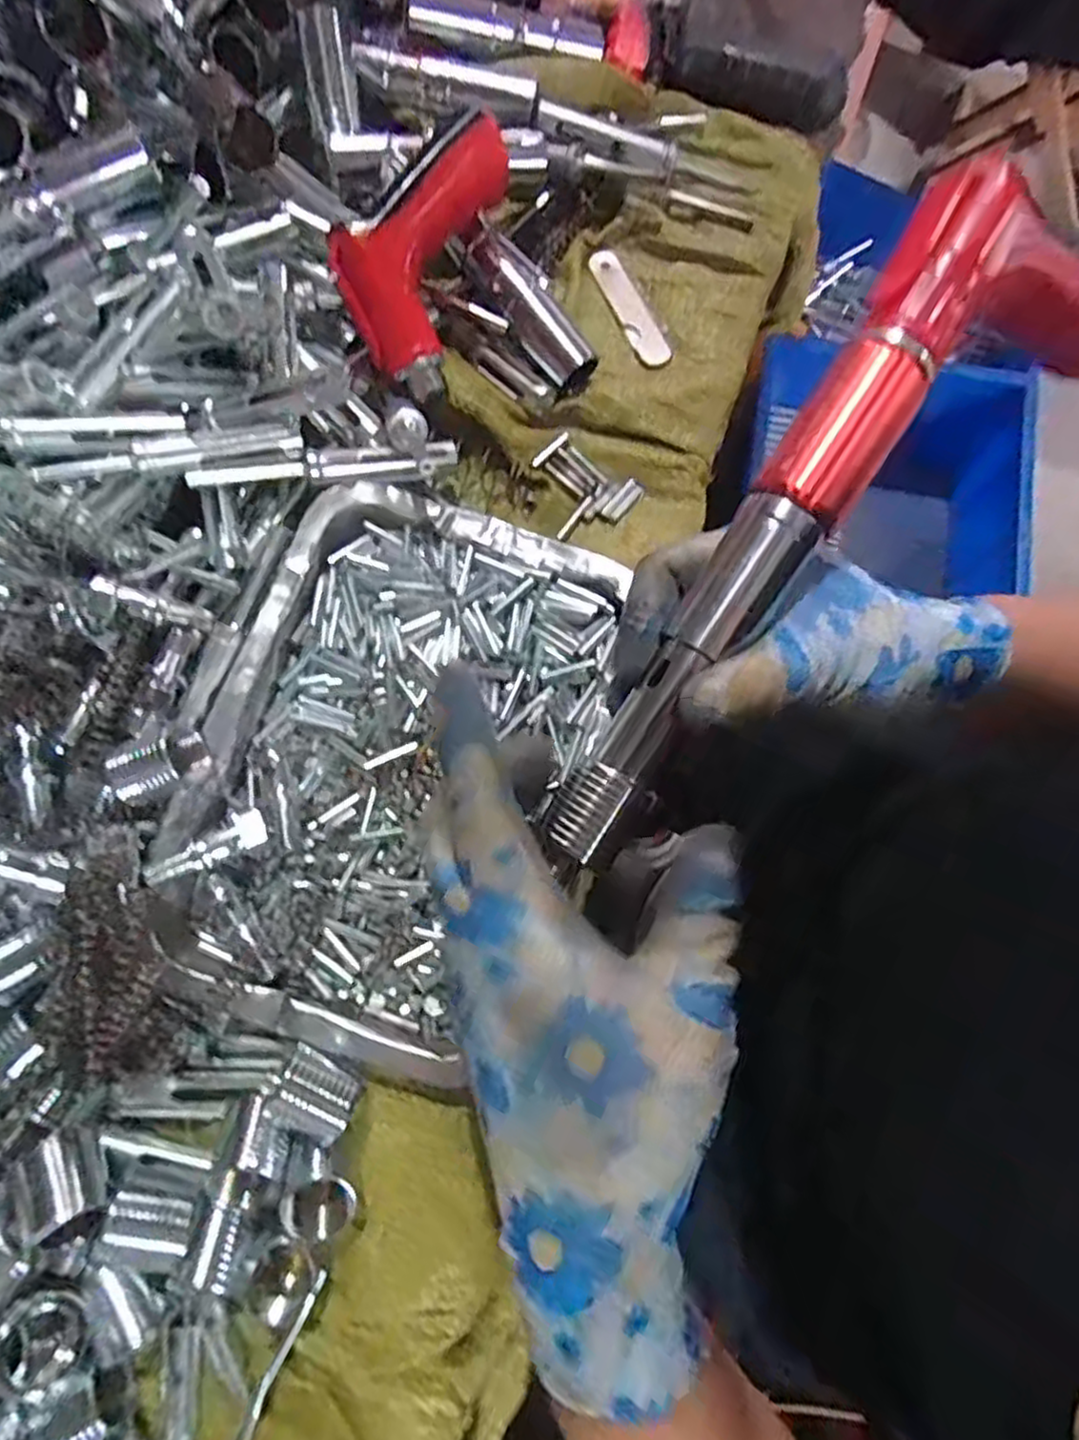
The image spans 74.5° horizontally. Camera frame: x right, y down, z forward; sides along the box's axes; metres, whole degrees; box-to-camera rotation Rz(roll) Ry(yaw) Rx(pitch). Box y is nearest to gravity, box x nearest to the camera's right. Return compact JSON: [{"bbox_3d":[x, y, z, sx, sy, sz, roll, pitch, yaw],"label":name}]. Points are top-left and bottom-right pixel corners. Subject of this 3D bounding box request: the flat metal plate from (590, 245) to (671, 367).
[{"bbox_3d":[0.053,-0.246,0.422,0.018,0.004,0.087,-25,75,2],"label":"flat metal plate"}]

